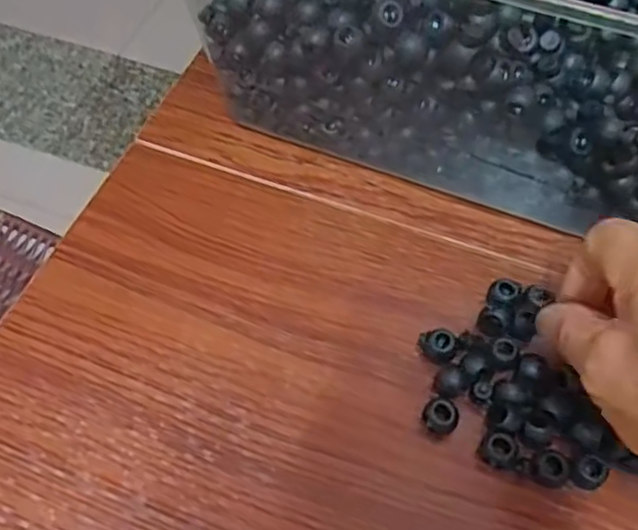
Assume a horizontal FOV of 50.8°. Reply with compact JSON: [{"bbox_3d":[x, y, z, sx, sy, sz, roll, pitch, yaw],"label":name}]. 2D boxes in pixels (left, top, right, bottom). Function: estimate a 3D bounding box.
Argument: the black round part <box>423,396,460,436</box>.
[{"bbox_3d":[0.055,0.068,0.304,0.016,0.013,0.014,16,59,10],"label":"black round part"}]

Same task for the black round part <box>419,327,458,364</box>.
[{"bbox_3d":[0.057,0.040,0.322,0.017,0.014,0.016,0,58,0],"label":"black round part"}]

